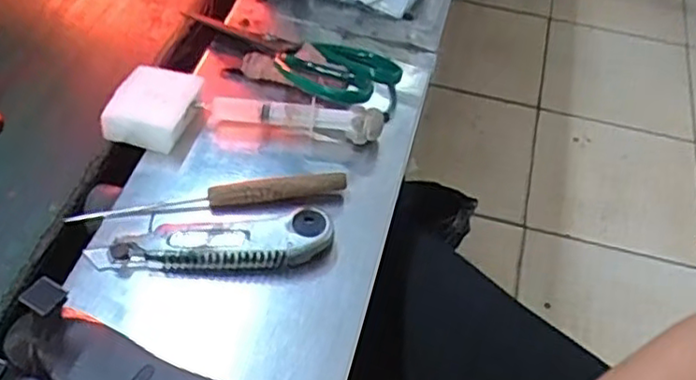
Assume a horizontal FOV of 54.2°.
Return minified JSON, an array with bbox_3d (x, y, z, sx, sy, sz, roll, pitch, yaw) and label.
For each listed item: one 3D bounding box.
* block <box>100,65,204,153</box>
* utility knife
[{"bbox_3d":[-0.153,-0.066,0.532,0.057,0.028,0.062,12,52,8],"label":"block"},{"bbox_3d":[-0.092,0.041,0.463,0.159,0.030,0.038,-7,52,-8],"label":"utility knife"}]

